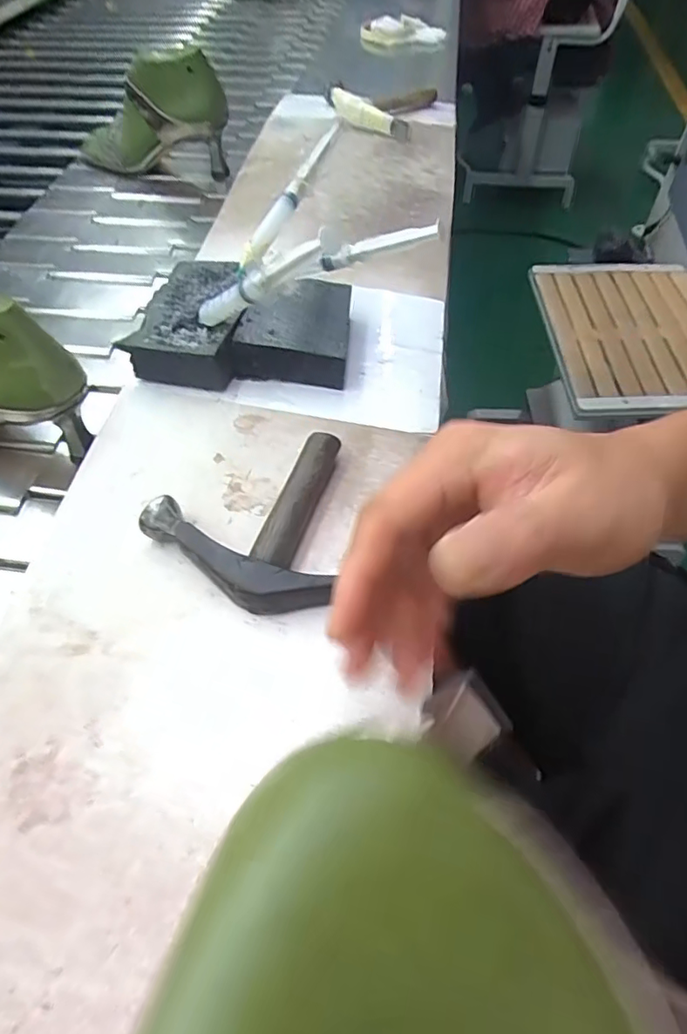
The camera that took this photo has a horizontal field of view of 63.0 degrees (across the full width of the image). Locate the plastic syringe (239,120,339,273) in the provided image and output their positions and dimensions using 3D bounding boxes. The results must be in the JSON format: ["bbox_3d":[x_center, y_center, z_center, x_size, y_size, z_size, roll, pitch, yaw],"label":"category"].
[{"bbox_3d":[-0.046,-0.277,0.487,0.015,0.021,0.151,28,83,20],"label":"plastic syringe"}]

